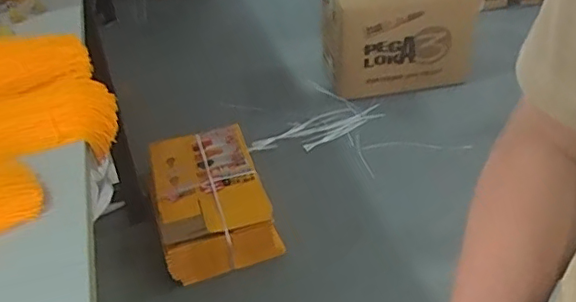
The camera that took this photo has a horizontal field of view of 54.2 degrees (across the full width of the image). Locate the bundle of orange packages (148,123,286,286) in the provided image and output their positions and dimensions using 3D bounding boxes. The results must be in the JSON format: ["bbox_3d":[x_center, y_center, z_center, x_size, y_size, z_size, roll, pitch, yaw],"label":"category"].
[{"bbox_3d":[-0.205,0.129,1.495,0.283,0.141,0.406,-13,39,-12],"label":"bundle of orange packages"}]

